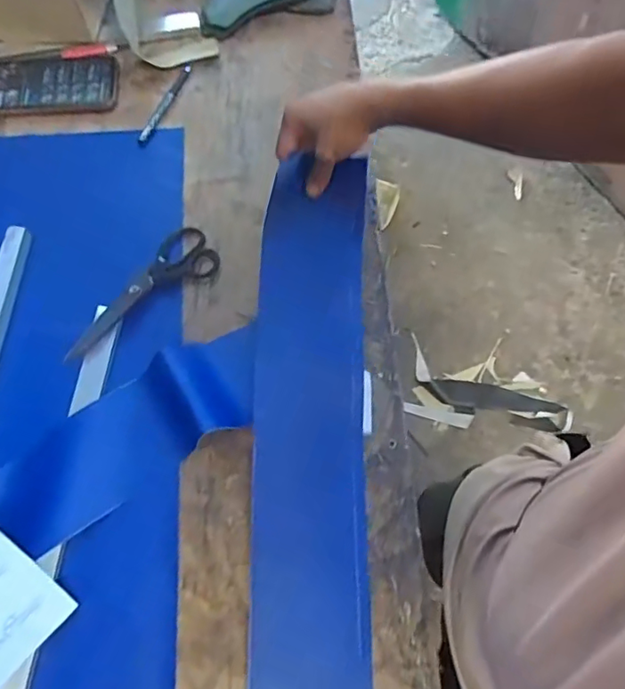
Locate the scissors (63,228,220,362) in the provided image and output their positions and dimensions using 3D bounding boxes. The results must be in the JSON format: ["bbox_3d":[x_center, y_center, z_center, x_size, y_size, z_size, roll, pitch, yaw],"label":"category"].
[{"bbox_3d":[-0.191,-0.058,0.582,0.191,0.010,0.065,-39,77,-13],"label":"scissors"}]

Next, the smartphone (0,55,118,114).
[{"bbox_3d":[-0.332,-0.332,0.672,0.170,0.015,0.088,1,71,-2],"label":"smartphone"}]

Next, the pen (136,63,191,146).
[{"bbox_3d":[-0.184,-0.303,0.668,0.015,0.010,0.132,23,72,6],"label":"pen"}]

